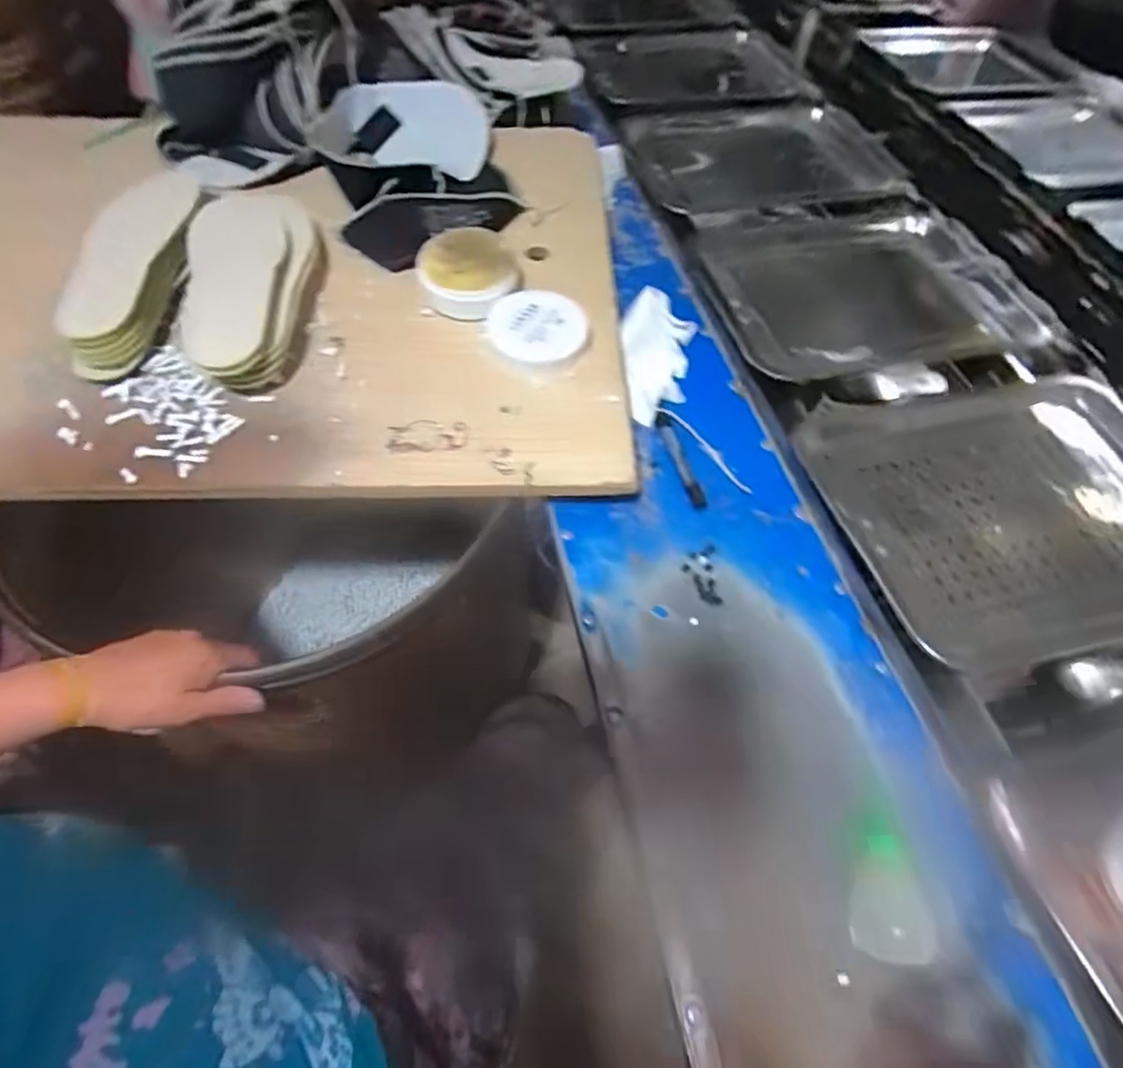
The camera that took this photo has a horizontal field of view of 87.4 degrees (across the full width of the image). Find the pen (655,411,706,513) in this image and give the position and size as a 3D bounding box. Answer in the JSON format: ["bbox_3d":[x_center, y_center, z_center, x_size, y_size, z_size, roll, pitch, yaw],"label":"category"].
[{"bbox_3d":[0.120,-0.078,0.597,0.013,0.009,0.121,-12,60,-11],"label":"pen"}]

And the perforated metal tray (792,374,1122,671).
[{"bbox_3d":[0.429,-0.031,0.535,0.361,0.030,0.267,-6,59,-7],"label":"perforated metal tray"}]

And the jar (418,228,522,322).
[{"bbox_3d":[-0.097,-0.276,0.624,0.098,0.046,0.094,2,59,-3],"label":"jar"}]

